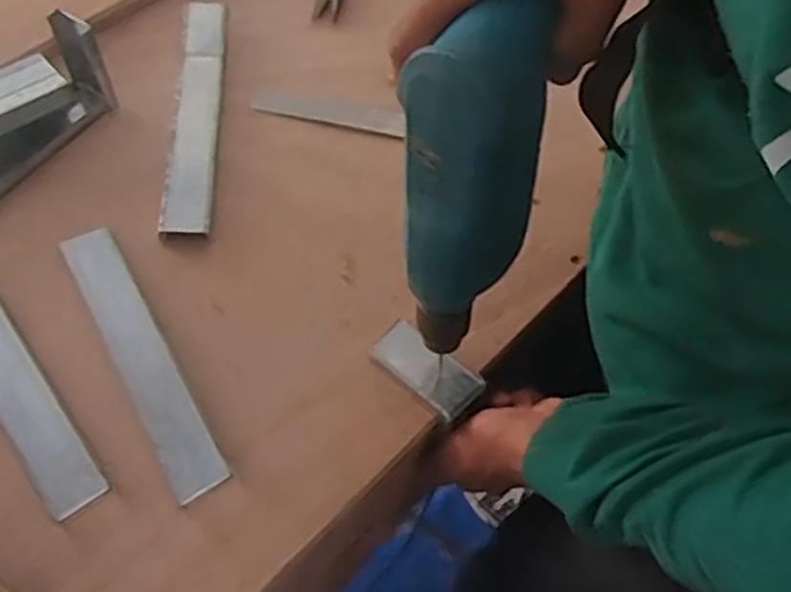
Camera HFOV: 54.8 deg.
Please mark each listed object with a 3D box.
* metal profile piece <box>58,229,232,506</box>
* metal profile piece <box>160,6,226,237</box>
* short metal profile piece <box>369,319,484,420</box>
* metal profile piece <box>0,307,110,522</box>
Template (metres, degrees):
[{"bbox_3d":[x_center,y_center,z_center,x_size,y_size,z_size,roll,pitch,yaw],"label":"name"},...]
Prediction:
[{"bbox_3d":[-0.177,0.039,0.532,0.037,0.011,0.224,-26,63,-19],"label":"metal profile piece"},{"bbox_3d":[-0.168,-0.156,0.646,0.035,0.016,0.258,-1,58,-4],"label":"metal profile piece"},{"bbox_3d":[0.021,0.050,0.522,0.074,0.007,0.035,36,63,16],"label":"short metal profile piece"},{"bbox_3d":[-0.262,0.053,0.515,0.034,0.012,0.223,-33,66,-21],"label":"metal profile piece"}]

